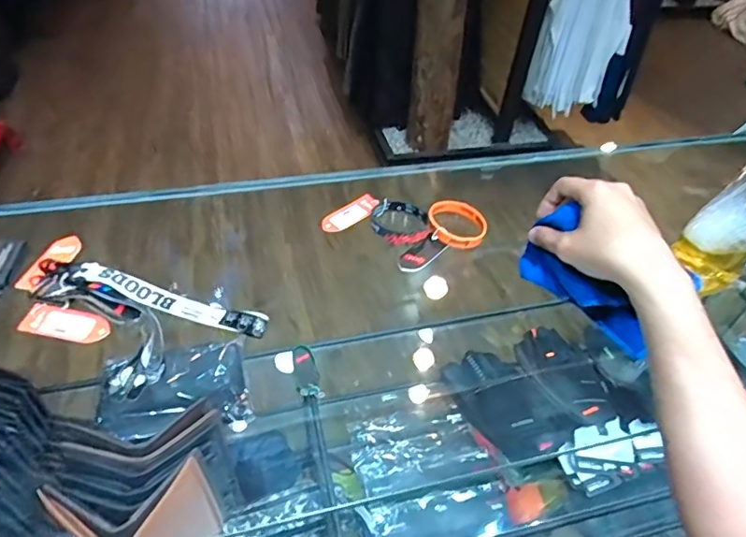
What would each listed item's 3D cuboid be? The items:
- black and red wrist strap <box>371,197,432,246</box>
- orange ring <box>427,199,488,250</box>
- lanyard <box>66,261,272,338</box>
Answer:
[{"bbox_3d":[0.031,-0.052,0.585,0.068,0.012,0.069,3,45,-3],"label":"black and red wrist strap"},{"bbox_3d":[0.095,-0.051,0.589,0.066,0.019,0.066,3,45,-3],"label":"orange ring"},{"bbox_3d":[-0.186,0.030,0.486,0.188,0.018,0.019,15,45,10],"label":"lanyard"}]

